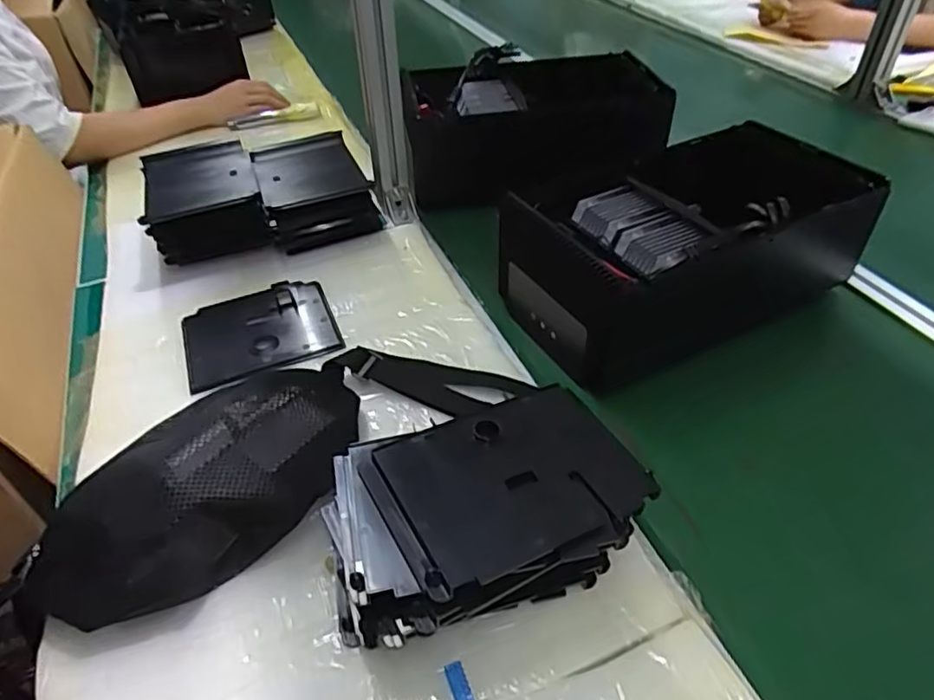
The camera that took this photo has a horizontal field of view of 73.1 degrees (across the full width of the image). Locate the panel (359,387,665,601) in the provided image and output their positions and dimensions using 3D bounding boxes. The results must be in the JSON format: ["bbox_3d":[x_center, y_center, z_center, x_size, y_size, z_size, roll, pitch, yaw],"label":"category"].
[{"bbox_3d":[0.028,0.089,0.438,0.169,0.016,0.124,-21,45,-19],"label":"panel"}]

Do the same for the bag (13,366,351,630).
[{"bbox_3d":[-0.185,0.102,0.486,0.123,0.088,0.276,32,53,30],"label":"bag"}]

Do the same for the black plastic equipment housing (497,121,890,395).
[{"bbox_3d":[0.225,-0.118,0.671,0.349,0.134,0.196,-20,47,-19],"label":"black plastic equipment housing"}]

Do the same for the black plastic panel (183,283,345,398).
[{"bbox_3d":[-0.225,-0.022,0.682,0.157,0.008,0.141,-15,46,-15],"label":"black plastic panel"}]

